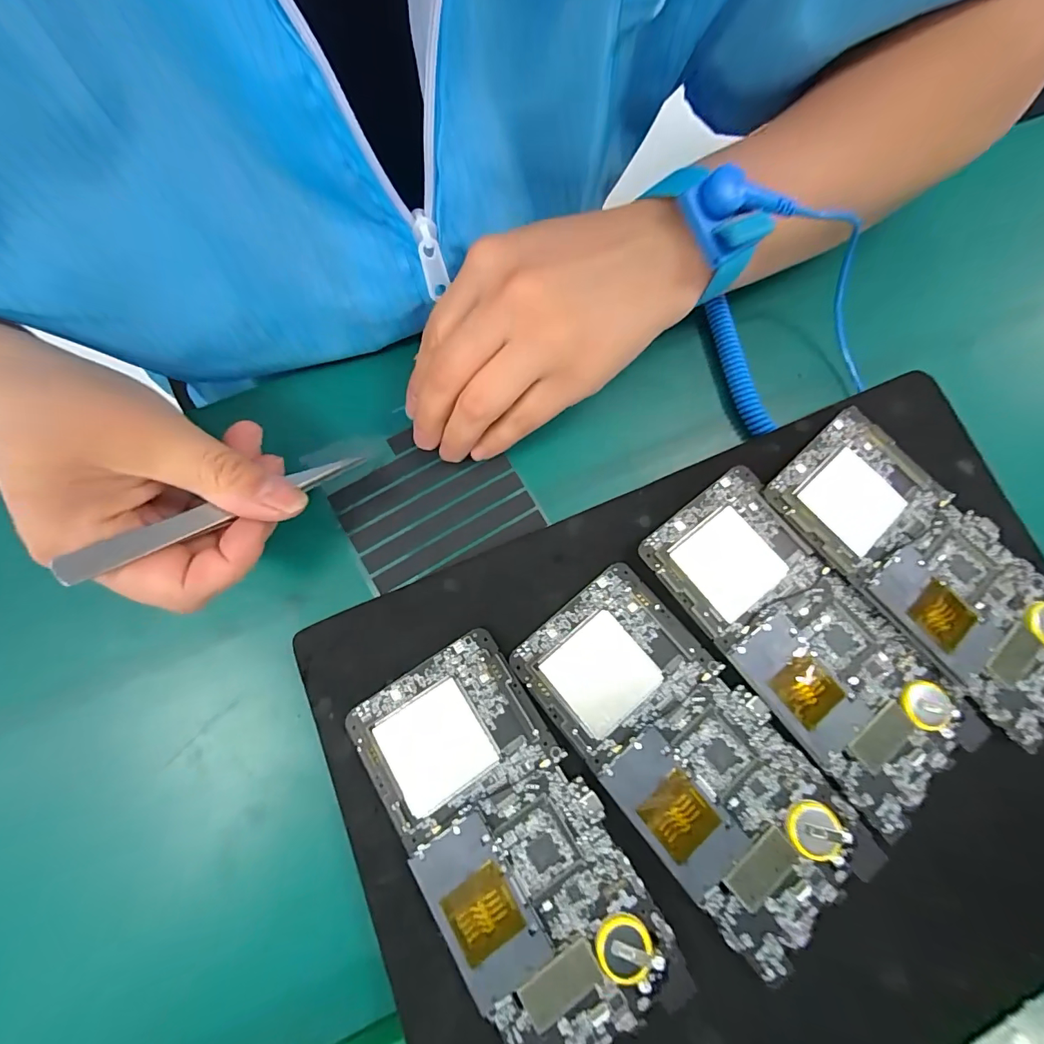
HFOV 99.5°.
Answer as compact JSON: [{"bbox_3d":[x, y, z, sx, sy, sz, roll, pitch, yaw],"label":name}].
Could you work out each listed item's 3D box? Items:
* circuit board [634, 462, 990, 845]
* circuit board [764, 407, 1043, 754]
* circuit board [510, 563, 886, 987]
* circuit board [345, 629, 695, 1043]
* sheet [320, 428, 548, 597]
[{"bbox_3d":[0.125,0.050,0.200,0.067,0.005,0.151,-35,77,-10],"label":"circuit board"},{"bbox_3d":[0.190,0.018,0.207,0.071,0.009,0.147,-41,81,-10],"label":"circuit board"},{"bbox_3d":[0.067,0.095,0.188,0.072,0.005,0.151,-37,74,-10],"label":"circuit board"},{"bbox_3d":[-0.007,0.126,0.178,0.071,0.005,0.149,-31,73,-11],"label":"circuit board"},{"bbox_3d":[-0.048,-0.011,0.231,0.091,0.006,0.075,-29,84,-7],"label":"sheet"}]

